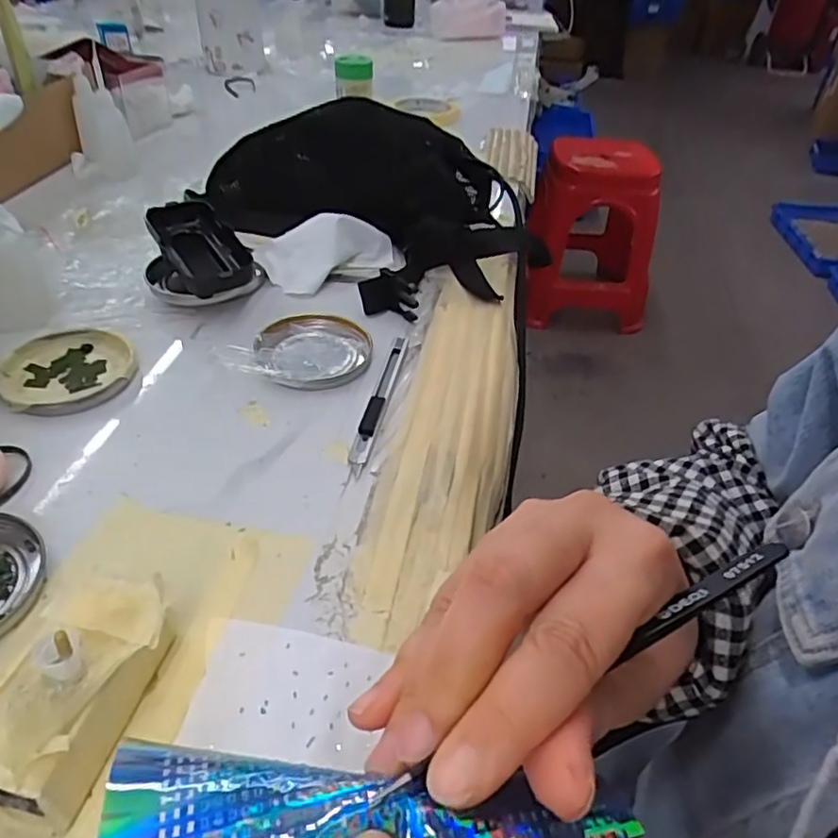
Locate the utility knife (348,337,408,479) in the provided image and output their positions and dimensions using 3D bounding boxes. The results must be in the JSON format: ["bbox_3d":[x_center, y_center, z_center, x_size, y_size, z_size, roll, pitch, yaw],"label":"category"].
[{"bbox_3d":[-0.025,-0.017,0.404,0.012,0.008,0.135,9,41,5],"label":"utility knife"}]

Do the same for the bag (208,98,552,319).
[{"bbox_3d":[-0.039,-0.203,0.552,0.220,0.092,0.256,-17,45,-23],"label":"bag"}]

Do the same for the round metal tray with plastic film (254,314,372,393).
[{"bbox_3d":[-0.071,-0.049,0.433,0.077,0.016,0.082,2,41,-2],"label":"round metal tray with plastic film"}]

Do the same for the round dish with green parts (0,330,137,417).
[{"bbox_3d":[-0.226,-0.032,0.405,0.079,0.009,0.082,2,41,-2],"label":"round dish with green parts"}]

